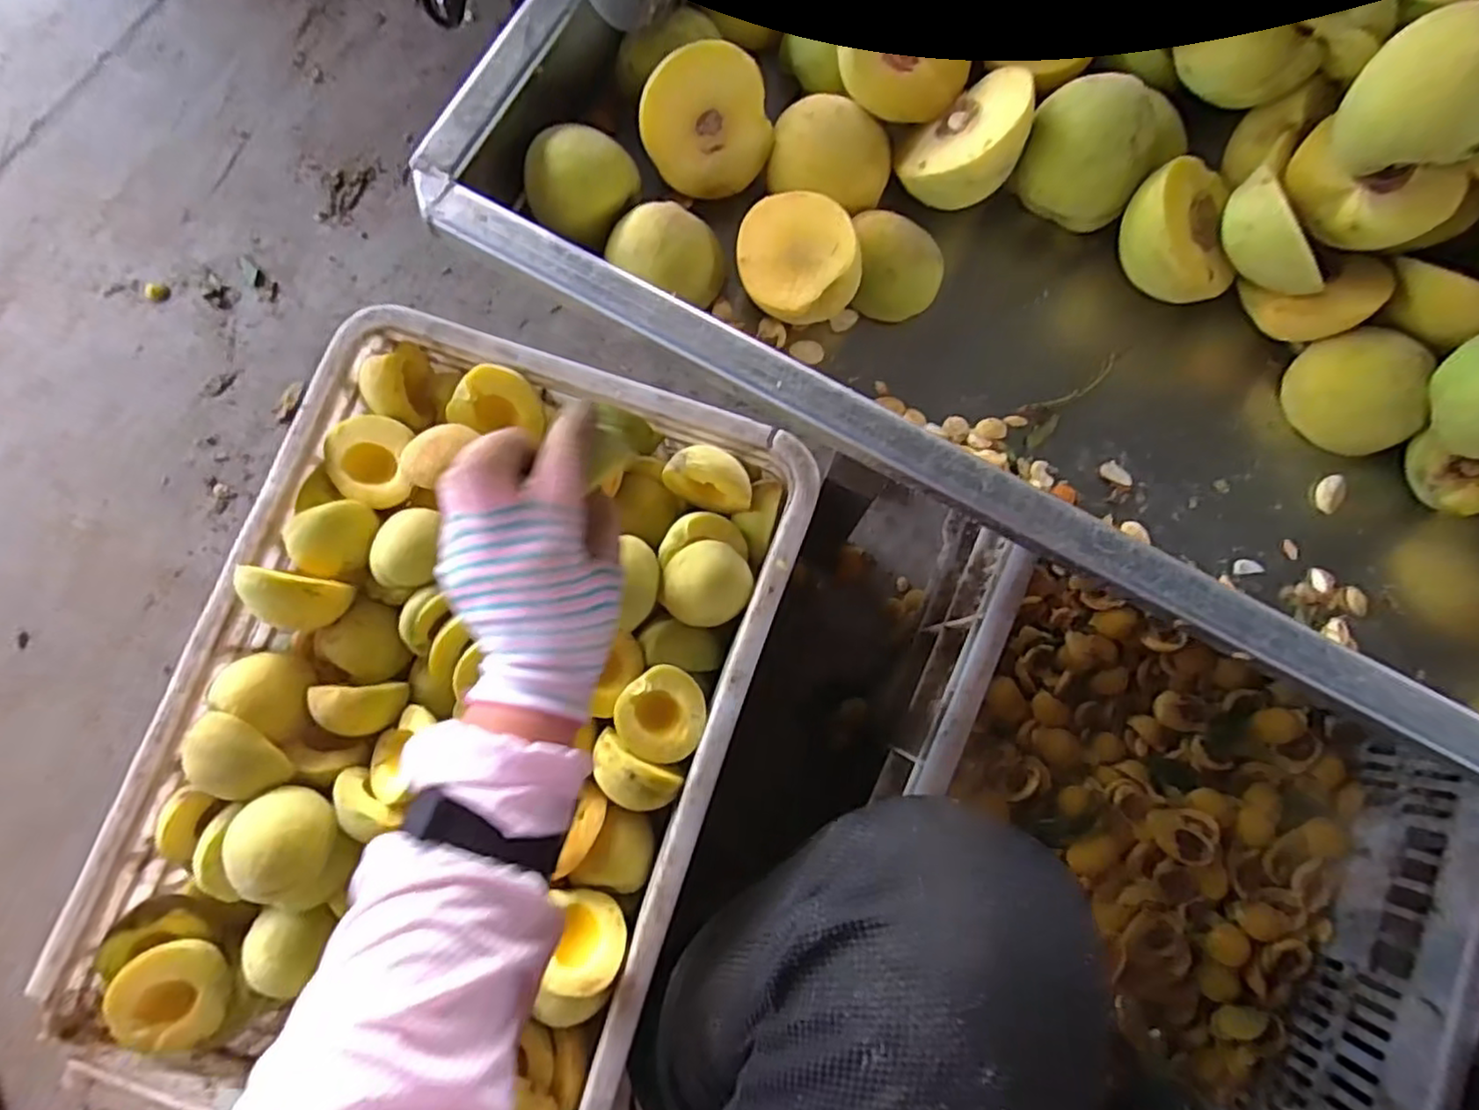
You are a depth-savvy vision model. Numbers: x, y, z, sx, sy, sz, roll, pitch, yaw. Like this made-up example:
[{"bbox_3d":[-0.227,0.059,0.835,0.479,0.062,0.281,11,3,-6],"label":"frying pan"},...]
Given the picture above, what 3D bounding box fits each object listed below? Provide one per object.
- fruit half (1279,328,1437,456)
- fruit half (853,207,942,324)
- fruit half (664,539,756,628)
[{"bbox_3d":[0.305,-0.081,0.339,0.044,0.037,0.056,-3,80,-2],"label":"fruit half"},{"bbox_3d":[0.081,-0.148,0.350,0.044,0.023,0.048,-1,80,-1],"label":"fruit half"},{"bbox_3d":[-0.022,0.019,0.468,0.058,0.026,0.056,10,80,1],"label":"fruit half"}]

